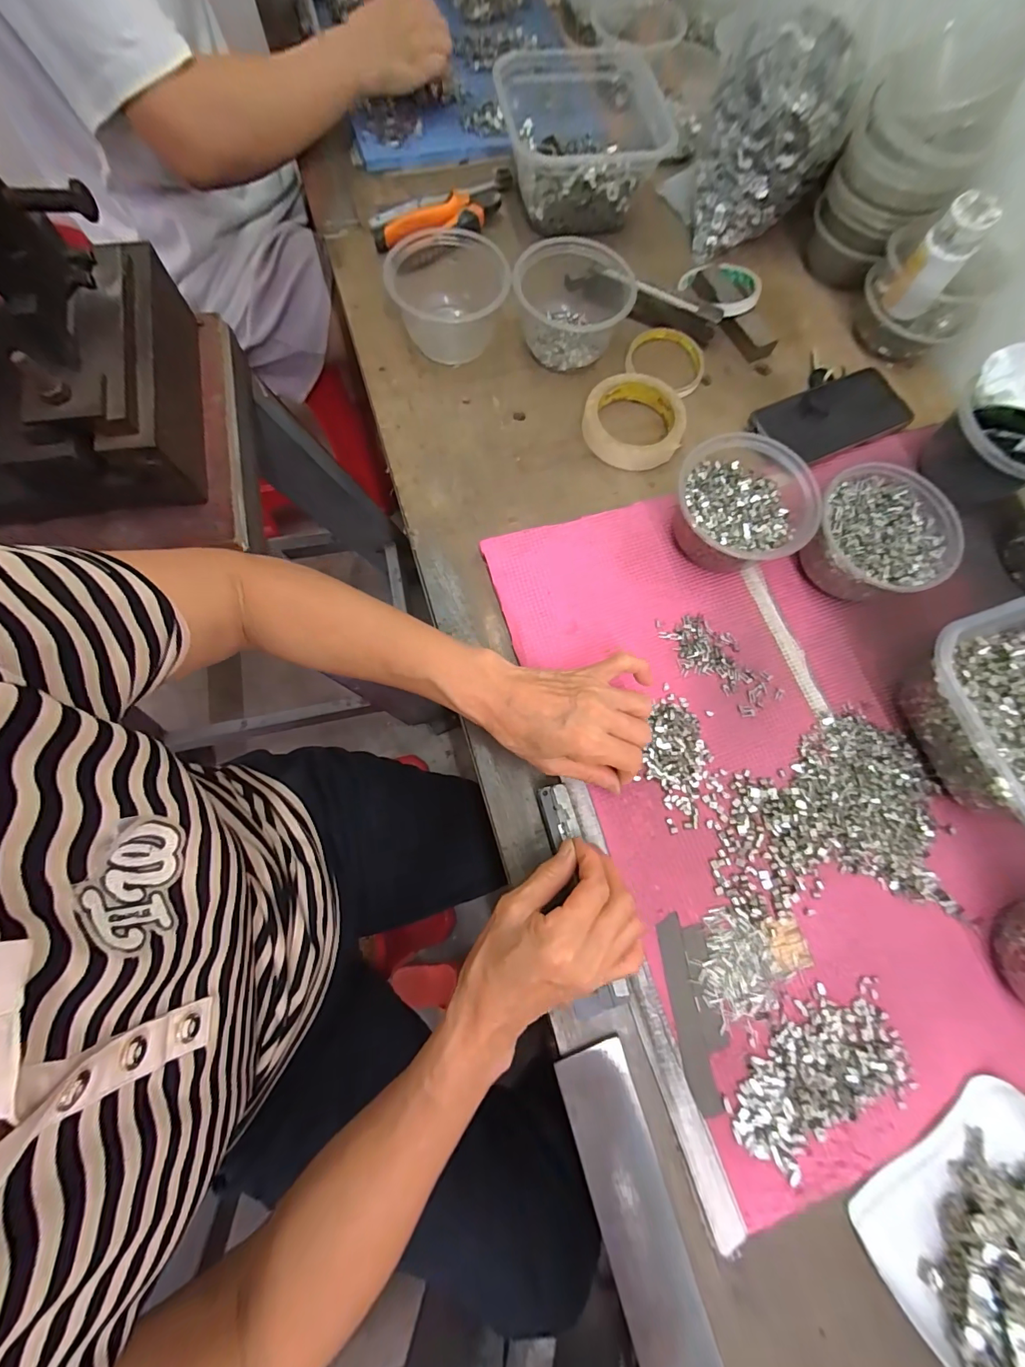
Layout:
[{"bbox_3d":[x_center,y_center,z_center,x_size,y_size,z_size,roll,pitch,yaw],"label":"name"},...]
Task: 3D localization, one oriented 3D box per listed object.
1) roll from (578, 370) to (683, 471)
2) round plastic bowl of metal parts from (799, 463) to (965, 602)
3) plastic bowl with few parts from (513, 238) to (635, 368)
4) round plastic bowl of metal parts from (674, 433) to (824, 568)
[{"bbox_3d":[0.119,-0.261,0.449,0.097,0.018,0.094,0,75,-1],"label":"roll"},{"bbox_3d":[0.313,-0.124,0.397,0.112,0.057,0.109,0,75,-1],"label":"round plastic bowl of metal parts"},{"bbox_3d":[0.061,-0.385,0.458,0.115,0.058,0.109,11,75,2],"label":"plastic bowl with few parts"},{"bbox_3d":[0.196,-0.149,0.396,0.110,0.063,0.117,0,75,-1],"label":"round plastic bowl of metal parts"}]

